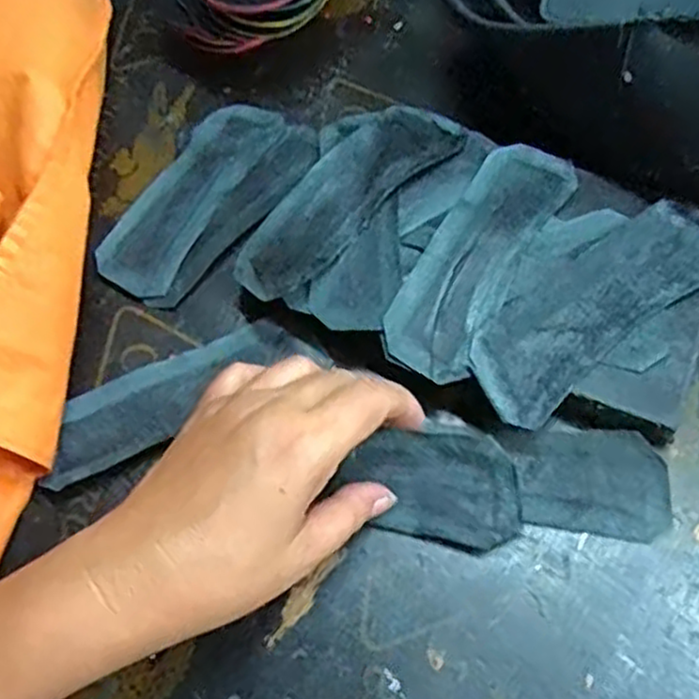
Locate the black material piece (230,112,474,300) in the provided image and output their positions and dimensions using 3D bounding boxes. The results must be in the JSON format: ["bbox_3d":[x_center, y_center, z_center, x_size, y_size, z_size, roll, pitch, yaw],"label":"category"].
[{"bbox_3d":[-0.002,-0.082,0.399,0.050,0.012,0.147,39,72,22],"label":"black material piece"}]

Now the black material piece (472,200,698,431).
[{"bbox_3d":[0.121,-0.022,0.359,0.145,0.006,0.050,-36,73,-14],"label":"black material piece"}]

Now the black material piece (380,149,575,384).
[{"bbox_3d":[0.066,-0.051,0.373,0.047,0.004,0.145,27,68,16],"label":"black material piece"}]

